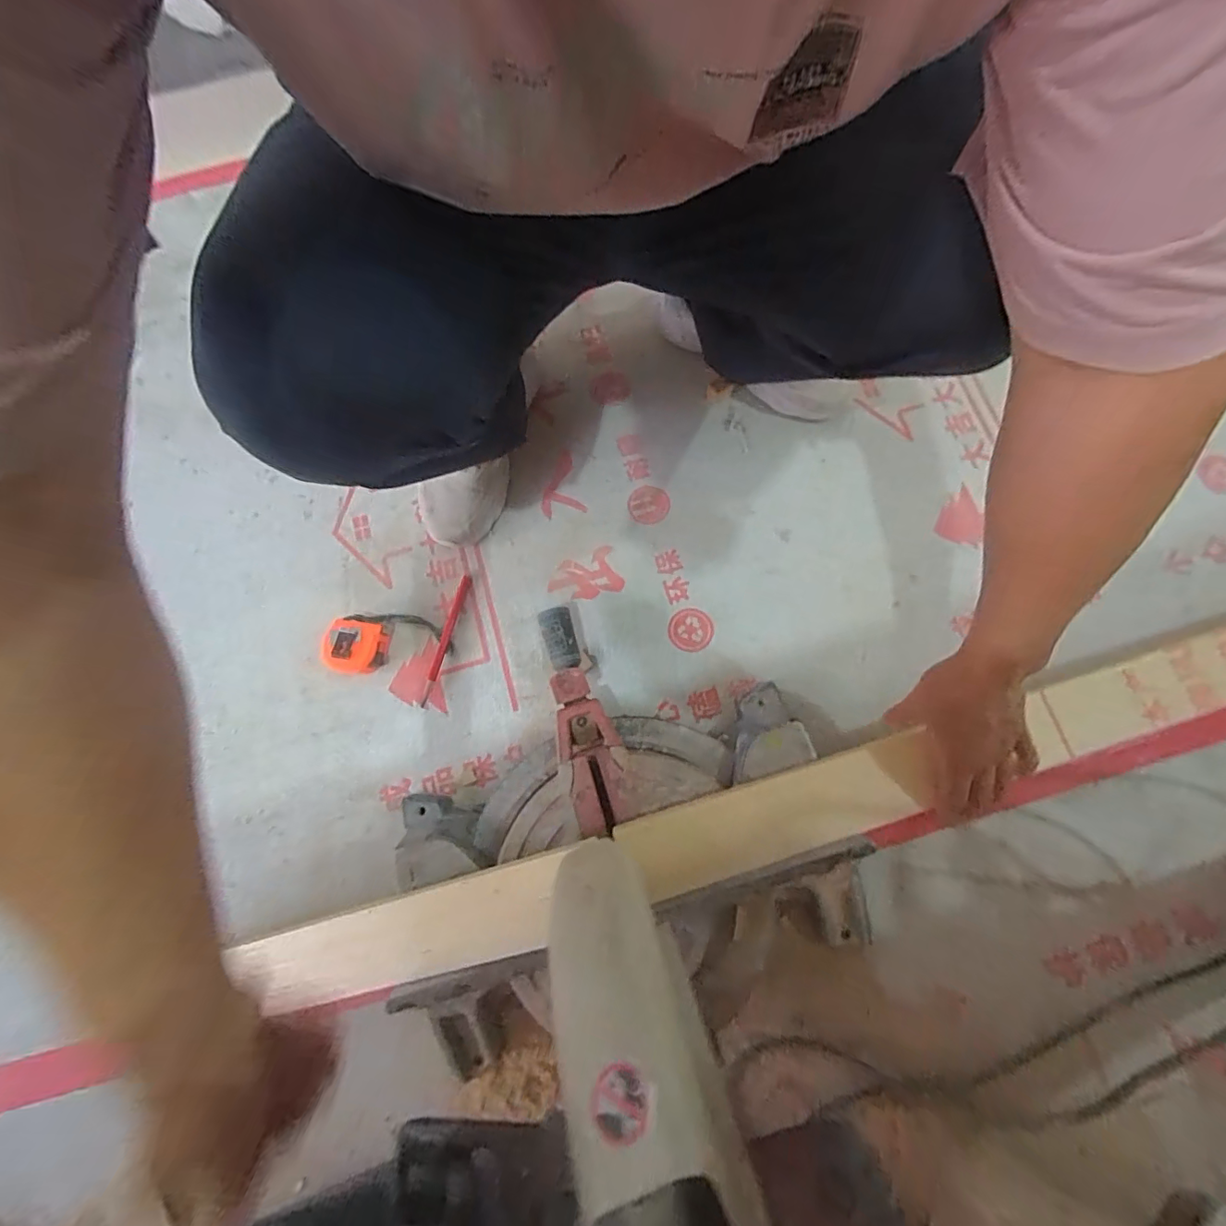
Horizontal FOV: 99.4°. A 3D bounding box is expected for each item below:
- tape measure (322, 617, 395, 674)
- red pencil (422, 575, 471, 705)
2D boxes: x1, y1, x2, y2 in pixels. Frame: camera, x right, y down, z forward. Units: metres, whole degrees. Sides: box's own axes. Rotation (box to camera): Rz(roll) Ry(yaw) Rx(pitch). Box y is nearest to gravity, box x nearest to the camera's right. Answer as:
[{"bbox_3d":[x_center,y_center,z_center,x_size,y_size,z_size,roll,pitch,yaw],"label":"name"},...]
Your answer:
[{"bbox_3d":[-0.301,0.040,0.613,0.065,0.034,0.062,5,76,2],"label":"tape measure"},{"bbox_3d":[-0.203,0.032,0.628,0.013,0.008,0.162,14,76,4],"label":"red pencil"}]

